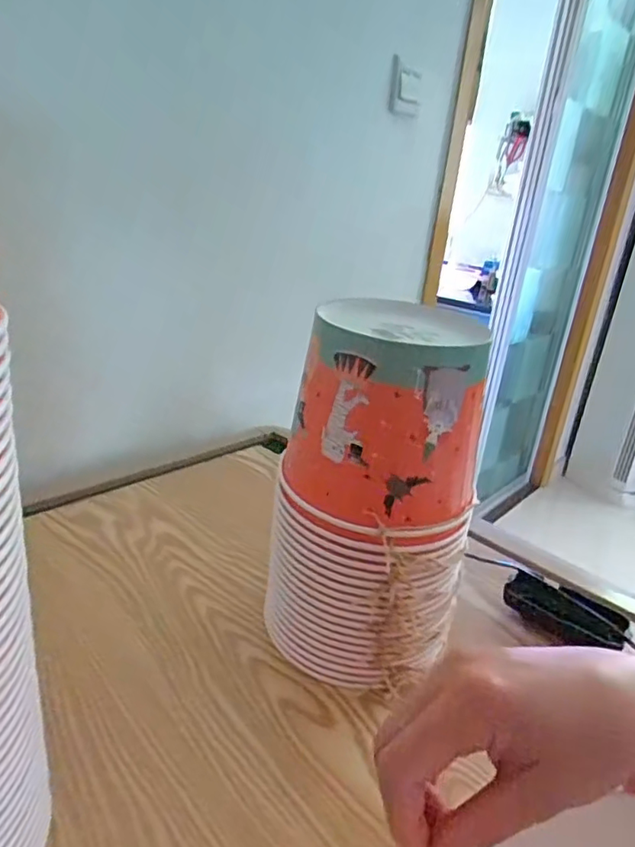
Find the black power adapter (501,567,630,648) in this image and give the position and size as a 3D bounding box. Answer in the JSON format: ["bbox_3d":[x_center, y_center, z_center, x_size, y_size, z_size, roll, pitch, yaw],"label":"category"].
[{"bbox_3d":[0.233,0.176,0.540,0.106,0.036,0.034,19,26,28],"label":"black power adapter"}]

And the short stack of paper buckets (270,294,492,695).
[{"bbox_3d":[0.054,0.060,0.458,0.139,0.282,0.135,14,24,19],"label":"short stack of paper buckets"}]

